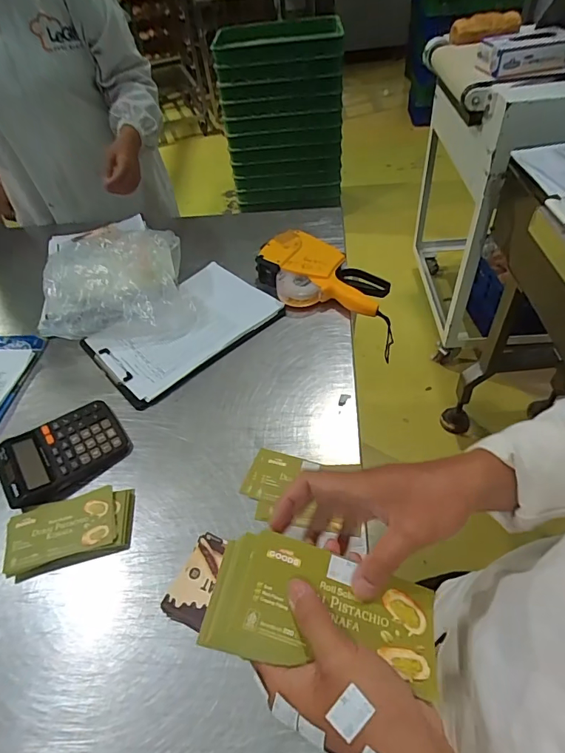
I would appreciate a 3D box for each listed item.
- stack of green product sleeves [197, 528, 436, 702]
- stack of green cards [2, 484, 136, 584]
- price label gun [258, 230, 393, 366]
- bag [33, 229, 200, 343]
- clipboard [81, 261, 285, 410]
[{"bbox_3d":[0.028,0.155,0.296,0.150,0.019,0.077,10,50,1],"label":"stack of green product sleeves"},{"bbox_3d":[-0.265,0.191,0.547,0.152,0.021,0.089,-15,49,-7],"label":"stack of green cards"},{"bbox_3d":[0.083,-0.161,0.806,0.154,0.062,0.306,-33,64,-20],"label":"price label gun"},{"bbox_3d":[-0.310,-0.159,0.785,0.262,0.122,0.195,-11,48,-4],"label":"bag"},{"bbox_3d":[-0.175,-0.091,0.780,0.314,0.015,0.207,-38,55,-25],"label":"clipboard"}]

